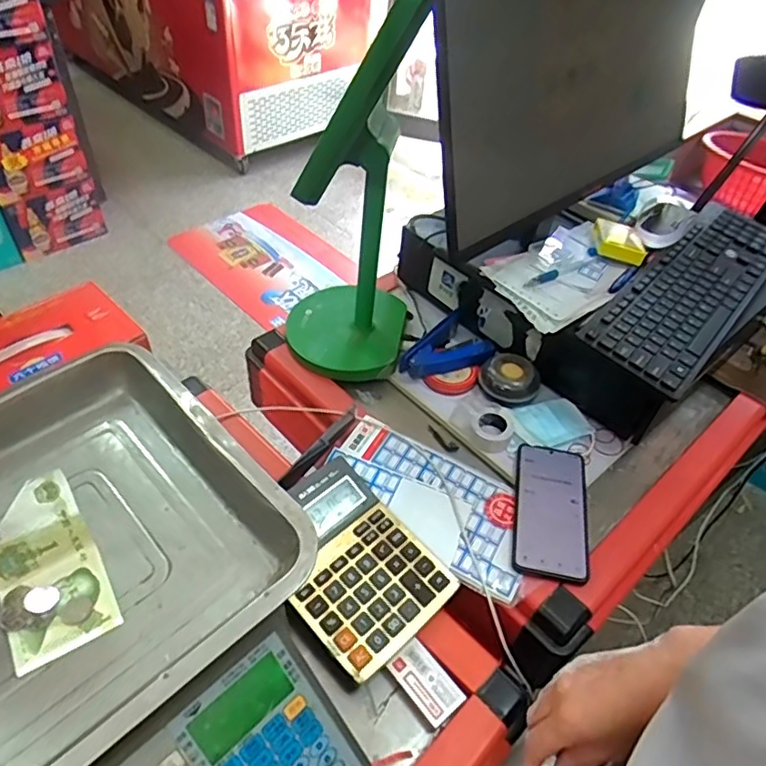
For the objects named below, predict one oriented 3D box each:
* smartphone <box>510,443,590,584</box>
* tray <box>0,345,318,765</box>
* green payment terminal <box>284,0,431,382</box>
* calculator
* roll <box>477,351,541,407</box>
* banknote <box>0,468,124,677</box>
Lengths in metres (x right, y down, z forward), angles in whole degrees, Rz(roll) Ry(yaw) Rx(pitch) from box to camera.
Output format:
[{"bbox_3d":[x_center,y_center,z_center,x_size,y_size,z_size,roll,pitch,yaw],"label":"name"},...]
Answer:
[{"bbox_3d":[0.182,0.136,0.638,0.075,0.014,0.158,12,46,5],"label":"smartphone"},{"bbox_3d":[-0.257,0.137,0.362,0.368,0.051,0.268,-32,57,-31],"label":"tray"},{"bbox_3d":[-0.036,-0.202,0.653,0.153,0.410,0.147,9,46,2],"label":"green payment terminal"},{"bbox_3d":[-0.033,0.171,0.573,0.135,0.033,0.180,-34,58,-32],"label":"calculator"},{"bbox_3d":[0.159,-0.004,0.739,0.075,0.036,0.066,19,47,12],"label":"roll"},{"bbox_3d":[-0.217,0.118,0.374,0.062,0.053,0.095,-23,53,-26],"label":"banknote"}]

